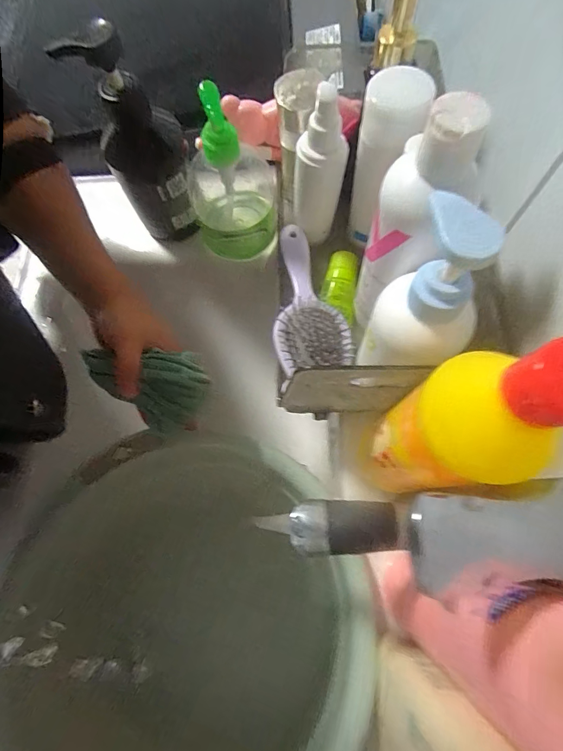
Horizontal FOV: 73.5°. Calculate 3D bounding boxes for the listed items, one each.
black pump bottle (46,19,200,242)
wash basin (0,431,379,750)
[{"bbox_3d":[-0.126,-0.209,0.352,0.075,0.171,0.062,-22,71,-5],"label":"black pump bottle"},{"bbox_3d":[-0.070,0.205,0.337,0.282,0.145,0.288,-1,71,2],"label":"wash basin"}]

